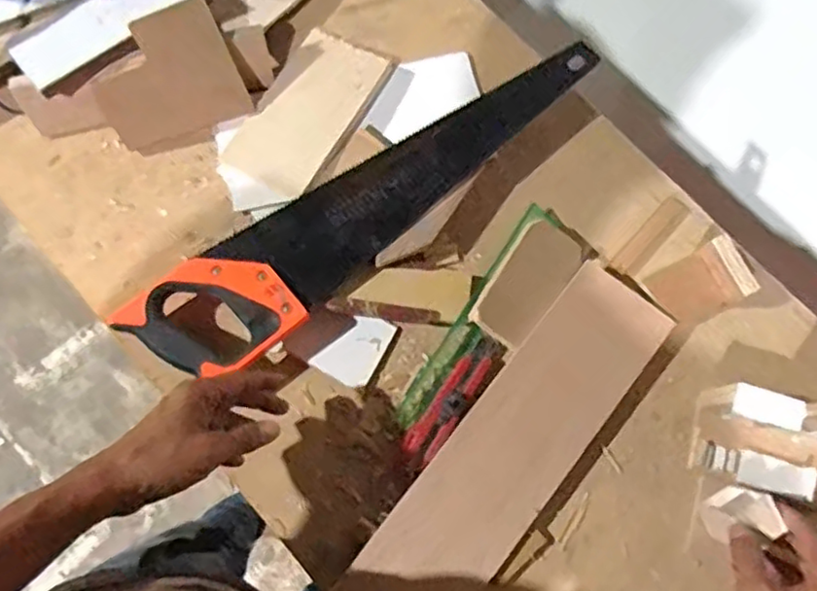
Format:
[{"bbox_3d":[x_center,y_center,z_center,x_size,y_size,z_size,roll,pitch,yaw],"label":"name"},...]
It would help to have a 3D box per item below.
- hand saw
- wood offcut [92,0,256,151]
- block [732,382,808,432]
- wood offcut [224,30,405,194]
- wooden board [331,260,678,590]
[{"bbox_3d":[-0.028,-0.087,0.614,0.512,0.039,0.112,-35,78,-9],"label":"hand saw"},{"bbox_3d":[-0.233,-0.205,0.615,0.135,0.119,0.010,-17,54,2],"label":"wood offcut"},{"bbox_3d":[0.307,0.095,0.549,0.055,0.011,0.026,19,76,4],"label":"block"},{"bbox_3d":[-0.100,-0.188,0.659,0.100,0.029,0.176,31,77,7],"label":"wood offcut"},{"bbox_3d":[0.089,0.150,0.579,0.106,0.025,0.389,39,85,2],"label":"wooden board"}]

